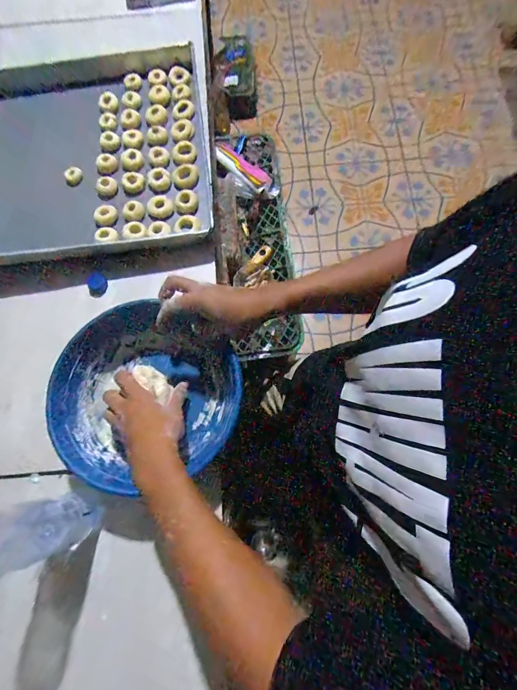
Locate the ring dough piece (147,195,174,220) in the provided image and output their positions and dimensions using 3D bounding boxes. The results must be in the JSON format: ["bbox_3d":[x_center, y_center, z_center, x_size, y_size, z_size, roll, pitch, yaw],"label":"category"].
[{"bbox_3d":[-0.183,-0.257,0.615,0.047,0.016,0.048,0,75,1],"label":"ring dough piece"}]

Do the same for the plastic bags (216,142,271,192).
[{"bbox_3d":[-0.042,-0.445,0.819,0.165,0.033,0.065,39,79,10],"label":"plastic bags"}]

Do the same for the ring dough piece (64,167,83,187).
[{"bbox_3d":[-0.359,-0.330,0.645,0.035,0.018,0.031,-25,76,-6],"label":"ring dough piece"}]

